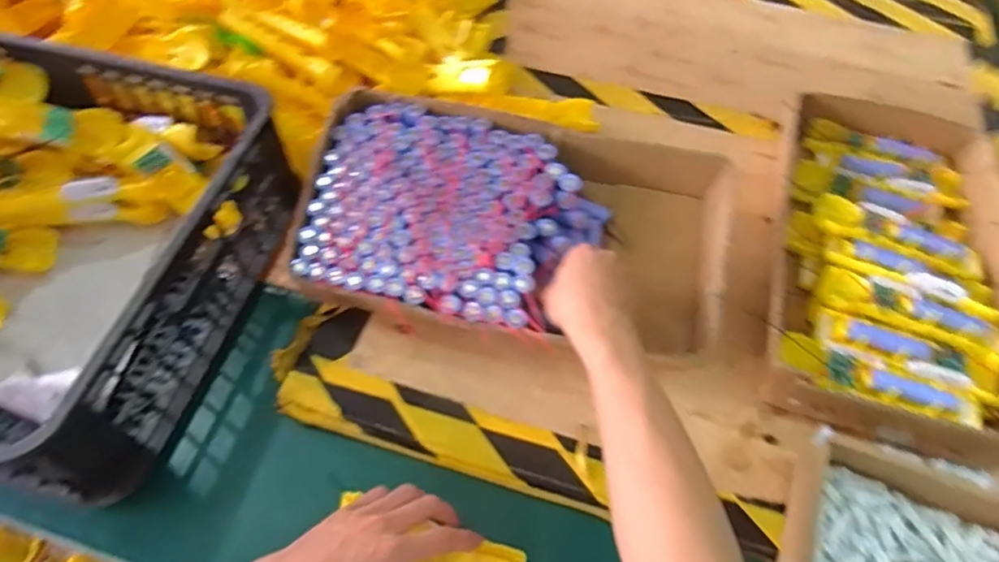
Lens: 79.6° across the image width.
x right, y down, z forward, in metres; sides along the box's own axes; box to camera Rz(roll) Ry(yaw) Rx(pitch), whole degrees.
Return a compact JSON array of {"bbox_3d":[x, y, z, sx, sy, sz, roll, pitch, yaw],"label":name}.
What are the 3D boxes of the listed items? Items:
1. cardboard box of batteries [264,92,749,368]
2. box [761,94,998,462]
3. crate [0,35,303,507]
[{"bbox_3d":[0.013,-0.050,0.615,0.413,0.100,0.232,10,57,4],"label":"cardboard box of batteries"},{"bbox_3d":[0.408,-0.038,0.635,0.228,0.071,0.431,18,58,9],"label":"box"},{"bbox_3d":[-0.546,-0.065,0.590,0.573,0.158,0.402,12,57,5],"label":"crate"}]

